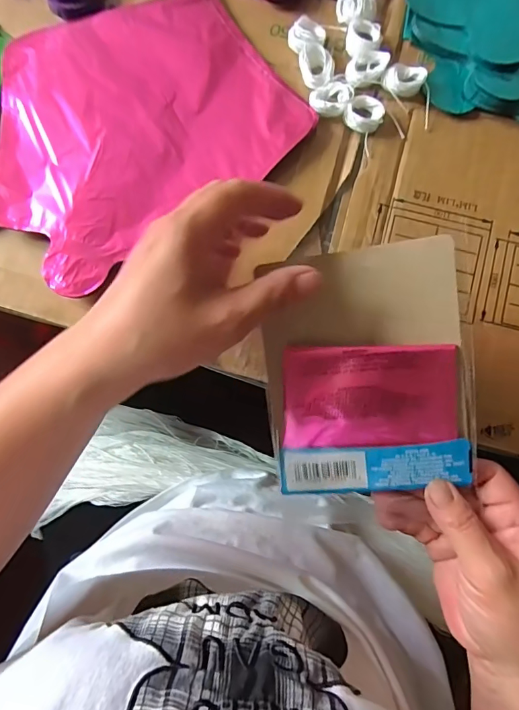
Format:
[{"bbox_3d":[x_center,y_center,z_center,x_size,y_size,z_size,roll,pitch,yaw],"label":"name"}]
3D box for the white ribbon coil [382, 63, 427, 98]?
[{"bbox_3d":[0.111,-0.211,0.332,0.028,0.015,0.029,0,78,1],"label":"white ribbon coil"}]

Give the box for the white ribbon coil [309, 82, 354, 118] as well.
[{"bbox_3d":[0.056,-0.197,0.334,0.034,0.007,0.025,-17,78,-2],"label":"white ribbon coil"}]

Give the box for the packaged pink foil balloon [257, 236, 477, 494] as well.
[{"bbox_3d":[0.061,0.013,0.254,0.113,0.008,0.142,-7,99,14],"label":"packaged pink foil balloon"}]

